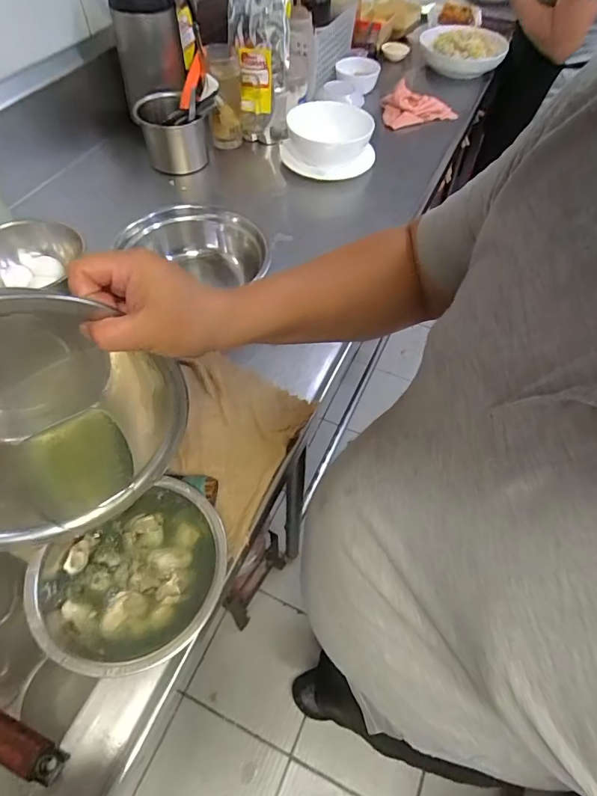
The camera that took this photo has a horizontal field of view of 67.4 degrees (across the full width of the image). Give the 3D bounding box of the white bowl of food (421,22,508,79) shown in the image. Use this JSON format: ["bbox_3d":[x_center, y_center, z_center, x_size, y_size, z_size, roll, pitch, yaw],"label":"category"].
[{"bbox_3d":[0.435,-0.922,1.185,0.212,0.072,0.218,0,56,0],"label":"white bowl of food"}]

